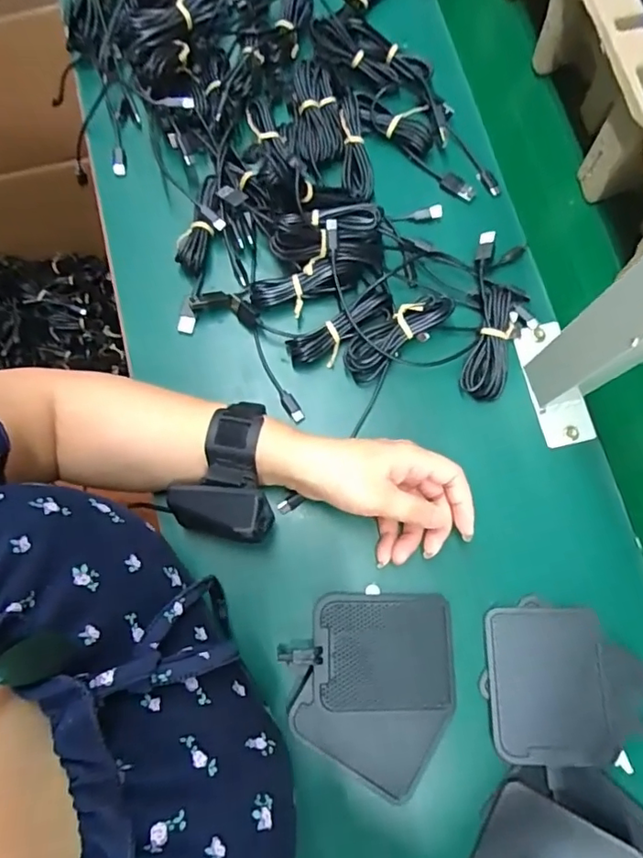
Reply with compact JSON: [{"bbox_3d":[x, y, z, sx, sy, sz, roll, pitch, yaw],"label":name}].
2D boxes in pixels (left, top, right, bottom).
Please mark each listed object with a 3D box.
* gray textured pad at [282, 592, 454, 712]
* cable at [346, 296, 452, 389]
[{"bbox_3d":[0.035,0.157,0.389,0.117,0.010,0.078,1,75,-4],"label":"gray textured pad"},{"bbox_3d":[0.061,-0.074,0.440,0.093,0.026,0.035,-35,78,3],"label":"cable"}]

